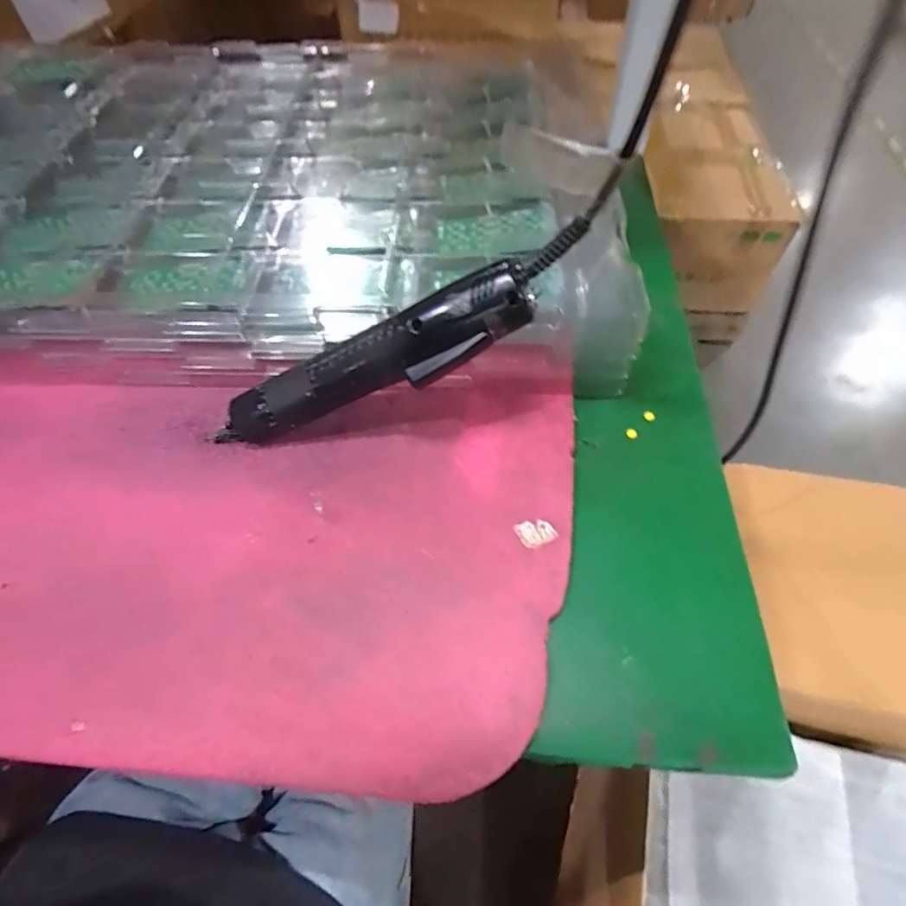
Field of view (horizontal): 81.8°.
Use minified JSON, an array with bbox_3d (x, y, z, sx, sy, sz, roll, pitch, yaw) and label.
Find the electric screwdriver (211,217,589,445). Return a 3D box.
[{"bbox_3d":[-0.038,-0.054,0.305,0.242,0.030,0.033,-23,56,18],"label":"electric screwdriver"}]

